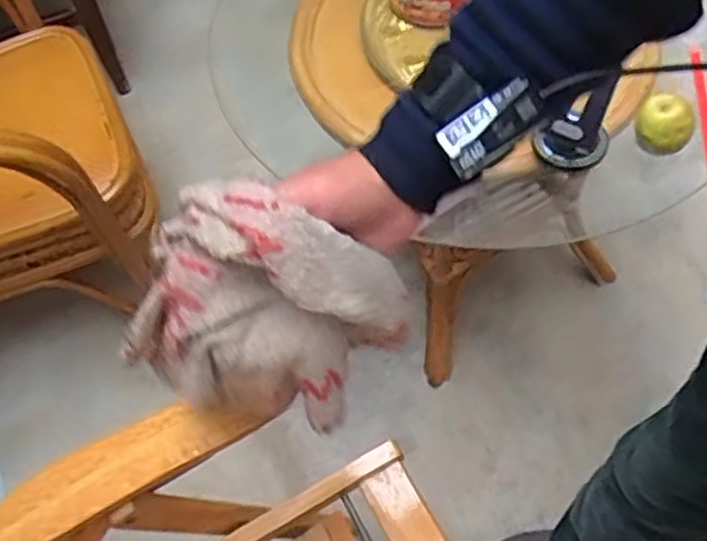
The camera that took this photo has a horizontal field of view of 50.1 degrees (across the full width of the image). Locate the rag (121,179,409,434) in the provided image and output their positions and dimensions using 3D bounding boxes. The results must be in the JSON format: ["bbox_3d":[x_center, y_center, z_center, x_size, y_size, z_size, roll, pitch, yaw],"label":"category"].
[{"bbox_3d":[-0.070,0.040,0.556,0.201,0.211,0.096,10,59,8],"label":"rag"}]

